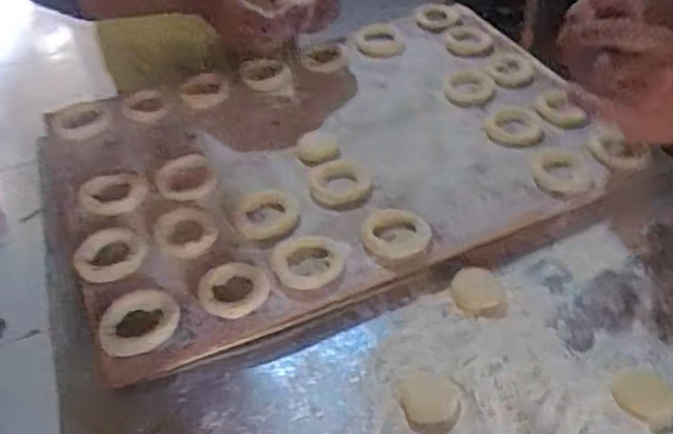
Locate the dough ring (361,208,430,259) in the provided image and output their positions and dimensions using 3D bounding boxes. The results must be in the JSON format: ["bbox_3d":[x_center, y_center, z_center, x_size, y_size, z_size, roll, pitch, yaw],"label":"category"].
[{"bbox_3d":[0.056,0.015,0.618,0.064,0.009,0.055,0,43,0],"label":"dough ring"}]

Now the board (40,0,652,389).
[{"bbox_3d":[-0.002,-0.081,0.728,0.590,0.032,0.425,-18,46,-19],"label":"board"}]

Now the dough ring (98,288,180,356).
[{"bbox_3d":[-0.168,0.089,0.554,0.066,0.015,0.055,-17,45,-17],"label":"dough ring"}]

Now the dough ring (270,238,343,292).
[{"bbox_3d":[-0.026,0.040,0.590,0.063,0.009,0.055,-11,44,-12],"label":"dough ring"}]

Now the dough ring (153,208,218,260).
[{"bbox_3d":[-0.145,0.014,0.624,0.055,0.011,0.076,-16,45,-17],"label":"dough ring"}]

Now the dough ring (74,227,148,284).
[{"bbox_3d":[-0.210,0.038,0.609,0.064,0.014,0.064,0,43,0],"label":"dough ring"}]

